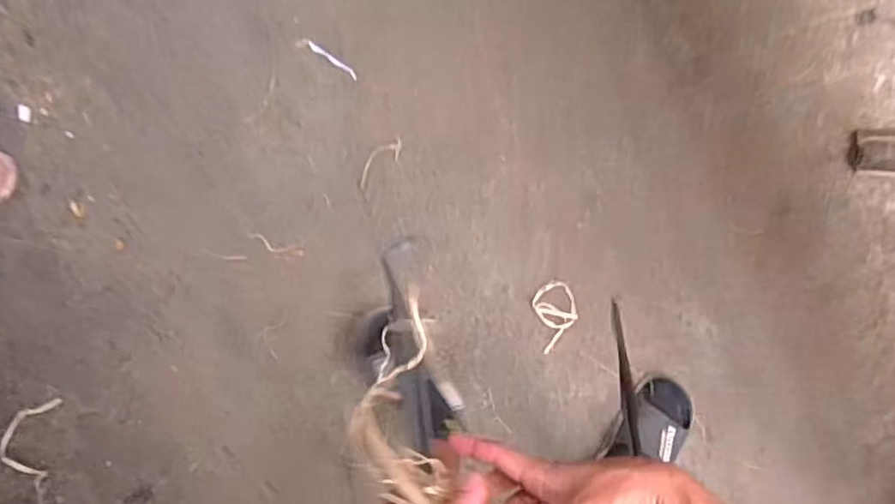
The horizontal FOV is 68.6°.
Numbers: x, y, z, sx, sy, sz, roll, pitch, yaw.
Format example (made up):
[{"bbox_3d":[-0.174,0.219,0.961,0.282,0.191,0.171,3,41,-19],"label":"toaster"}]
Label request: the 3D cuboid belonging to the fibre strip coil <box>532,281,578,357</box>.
[{"bbox_3d":[0.190,0.110,1.142,0.071,0.011,0.119,-14,93,8],"label":"fibre strip coil"}]

